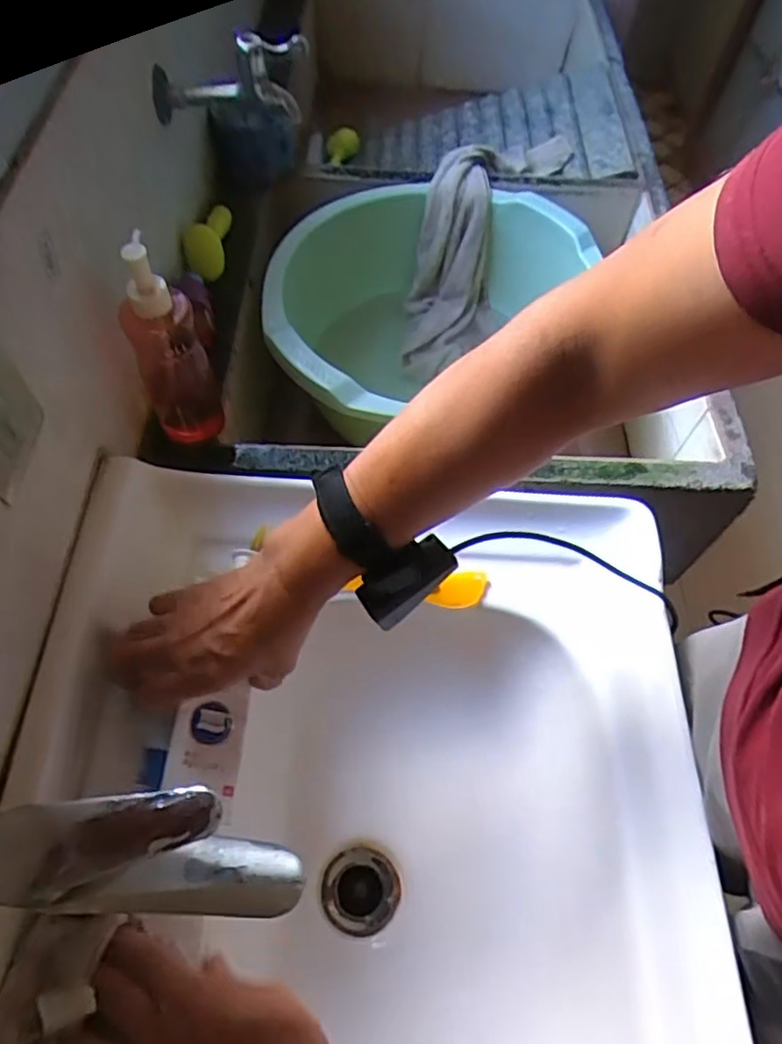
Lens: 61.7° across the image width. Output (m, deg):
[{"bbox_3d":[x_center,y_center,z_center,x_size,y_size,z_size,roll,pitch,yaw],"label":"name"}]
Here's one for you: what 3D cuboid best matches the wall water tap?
[{"bbox_3d":[-0.142,-0.402,0.610,0.152,0.089,0.054,-6,57,14],"label":"wall water tap"}]

